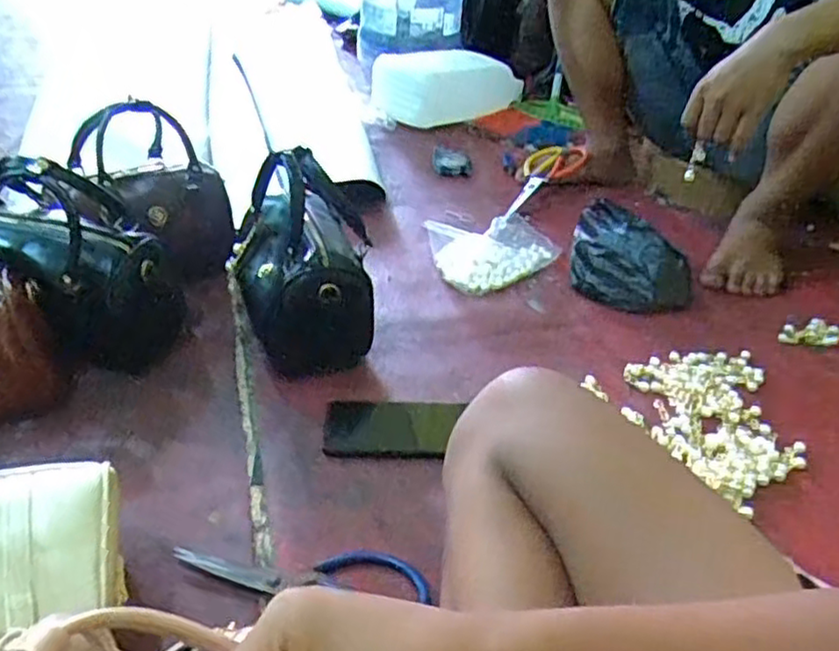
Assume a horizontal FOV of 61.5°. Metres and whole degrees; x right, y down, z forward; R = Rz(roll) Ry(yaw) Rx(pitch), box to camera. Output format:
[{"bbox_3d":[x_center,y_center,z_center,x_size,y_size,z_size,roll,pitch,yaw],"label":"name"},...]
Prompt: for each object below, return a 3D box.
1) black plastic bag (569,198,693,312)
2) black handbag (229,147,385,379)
[{"bbox_3d":[0.309,-0.102,1.022,0.169,0.080,0.157,9,36,9],"label":"black plastic bag"},{"bbox_3d":[-0.140,-0.087,0.829,0.130,0.215,0.224,-15,39,-23],"label":"black handbag"}]

